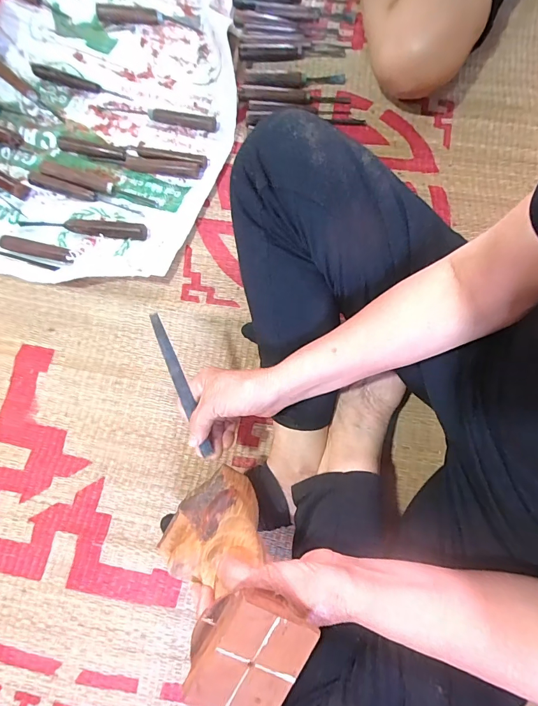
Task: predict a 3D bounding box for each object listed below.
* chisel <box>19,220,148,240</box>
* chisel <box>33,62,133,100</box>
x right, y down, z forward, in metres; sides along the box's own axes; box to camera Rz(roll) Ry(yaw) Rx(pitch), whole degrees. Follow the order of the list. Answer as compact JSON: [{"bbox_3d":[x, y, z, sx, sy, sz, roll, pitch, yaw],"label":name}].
[{"bbox_3d":[-0.273,-0.184,0.542,0.183,0.013,0.024,3,79,0],"label":"chisel"},{"bbox_3d":[-0.302,-0.429,0.591,0.162,0.010,0.020,16,80,3],"label":"chisel"}]

